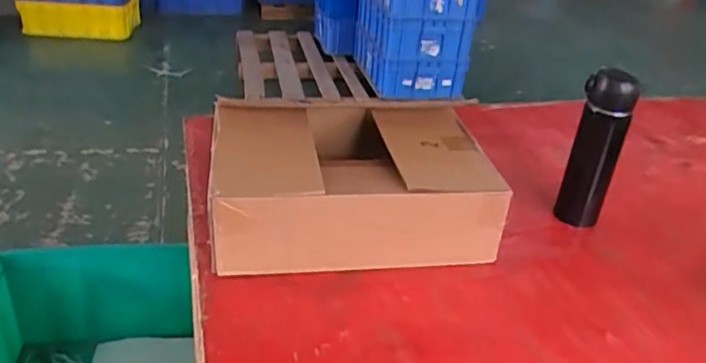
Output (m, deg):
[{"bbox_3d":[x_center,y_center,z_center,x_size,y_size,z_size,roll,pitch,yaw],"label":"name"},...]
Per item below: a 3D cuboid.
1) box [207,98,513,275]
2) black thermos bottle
[{"bbox_3d":[-0.004,-0.008,0.801,0.346,0.138,0.262,0,30,-10],"label":"box"},{"bbox_3d":[0.335,-0.047,0.842,0.057,0.214,0.054,26,36,33],"label":"black thermos bottle"}]

